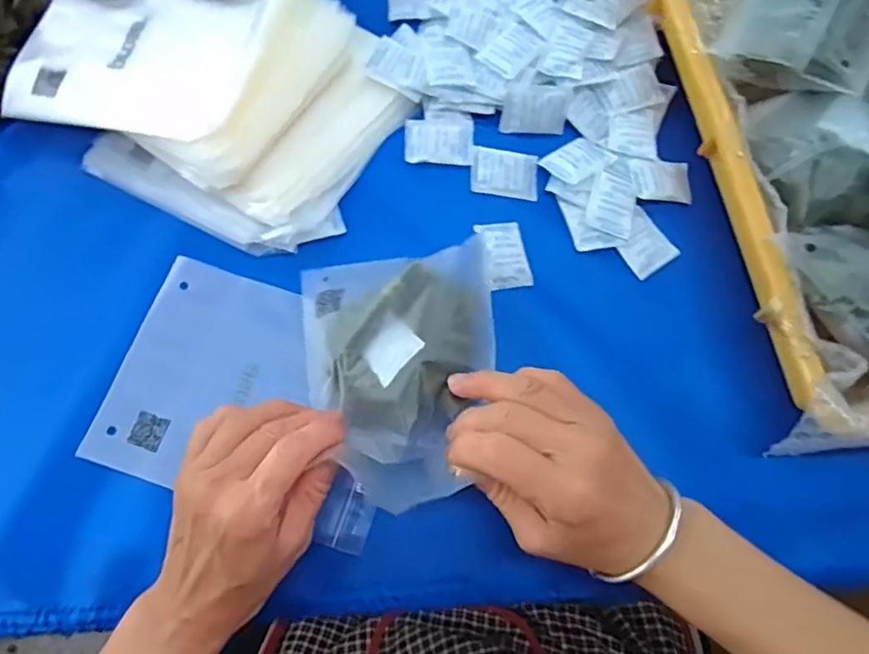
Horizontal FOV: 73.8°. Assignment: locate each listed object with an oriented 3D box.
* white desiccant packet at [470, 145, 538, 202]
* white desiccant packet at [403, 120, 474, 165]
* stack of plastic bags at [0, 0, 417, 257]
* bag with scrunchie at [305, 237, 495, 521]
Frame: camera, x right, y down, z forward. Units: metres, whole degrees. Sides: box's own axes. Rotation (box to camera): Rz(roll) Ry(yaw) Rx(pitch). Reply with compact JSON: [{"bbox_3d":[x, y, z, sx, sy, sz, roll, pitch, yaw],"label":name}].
[{"bbox_3d":[0.049,-0.106,0.399,0.045,0.011,0.034,3,77,2],"label":"white desiccant packet"},{"bbox_3d":[0.003,-0.127,0.402,0.048,0.006,0.031,2,77,2],"label":"white desiccant packet"},{"bbox_3d":[-0.160,-0.171,0.394,0.255,0.046,0.188,27,79,8],"label":"stack of plastic bags"},{"bbox_3d":[-0.020,0.018,0.337,0.116,0.051,0.134,-5,77,1],"label":"bag with scrunchie"}]

